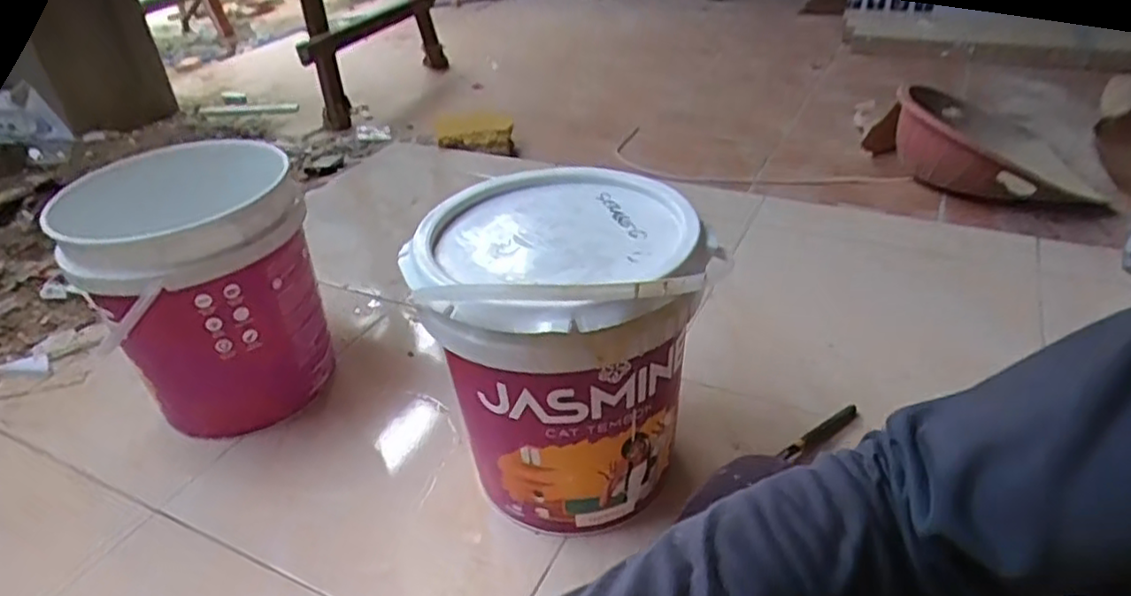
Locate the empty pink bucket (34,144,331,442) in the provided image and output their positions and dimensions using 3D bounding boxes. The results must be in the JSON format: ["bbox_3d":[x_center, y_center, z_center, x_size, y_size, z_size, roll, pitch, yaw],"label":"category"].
[{"bbox_3d":[-0.466,-0.014,0.937,0.252,0.295,0.240,-3,35,2],"label":"empty pink bucket"}]

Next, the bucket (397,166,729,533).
[{"bbox_3d":[0.007,0.056,0.791,0.276,0.357,0.291,-3,35,2],"label":"bucket"}]

